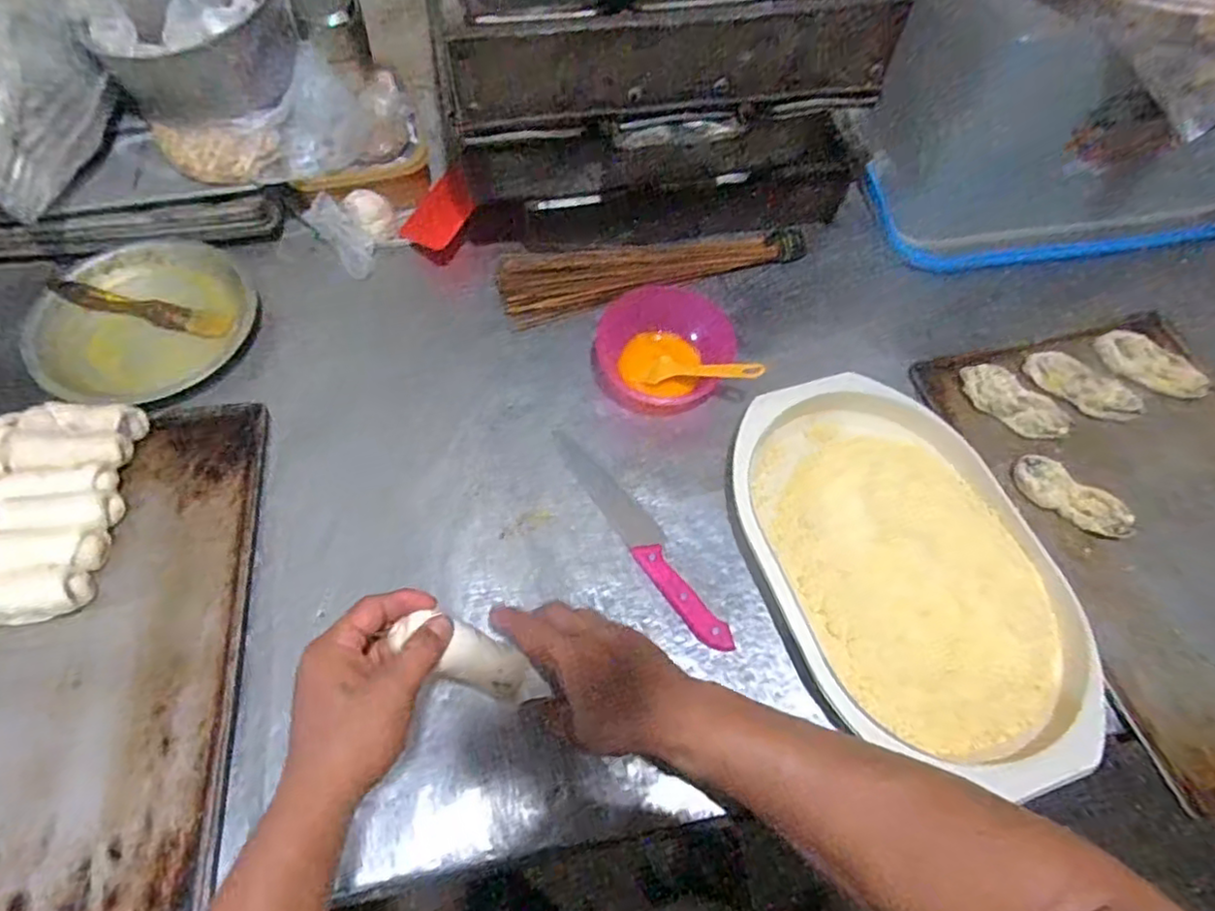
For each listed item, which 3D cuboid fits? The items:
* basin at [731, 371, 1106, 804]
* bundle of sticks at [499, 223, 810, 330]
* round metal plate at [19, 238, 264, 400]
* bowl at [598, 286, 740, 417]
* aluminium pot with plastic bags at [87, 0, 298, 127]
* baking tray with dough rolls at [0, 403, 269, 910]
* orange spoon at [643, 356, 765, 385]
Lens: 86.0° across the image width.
[{"bbox_3d":[0.260,0.100,0.587,0.243,0.048,0.369,-18,65,-12],"label":"basin"},{"bbox_3d":[0.056,-0.221,0.772,0.367,0.049,0.083,-13,64,-10],"label":"bundle of sticks"},{"bbox_3d":[-0.490,-0.147,0.688,0.188,0.033,0.210,26,64,10],"label":"round metal plate"},{"bbox_3d":[0.056,-0.112,0.685,0.136,0.067,0.123,26,64,10],"label":"bowl"},{"bbox_3d":[-0.432,-0.446,0.697,0.181,0.078,0.192,1,62,-2],"label":"aluminium pot with plastic bags"},{"bbox_3d":[-0.466,0.156,0.520,0.324,0.041,0.448,-7,63,-6],"label":"baking tray with dough rolls"},{"bbox_3d":[0.100,-0.084,0.654,0.124,0.013,0.035,6,56,38],"label":"orange spoon"}]

